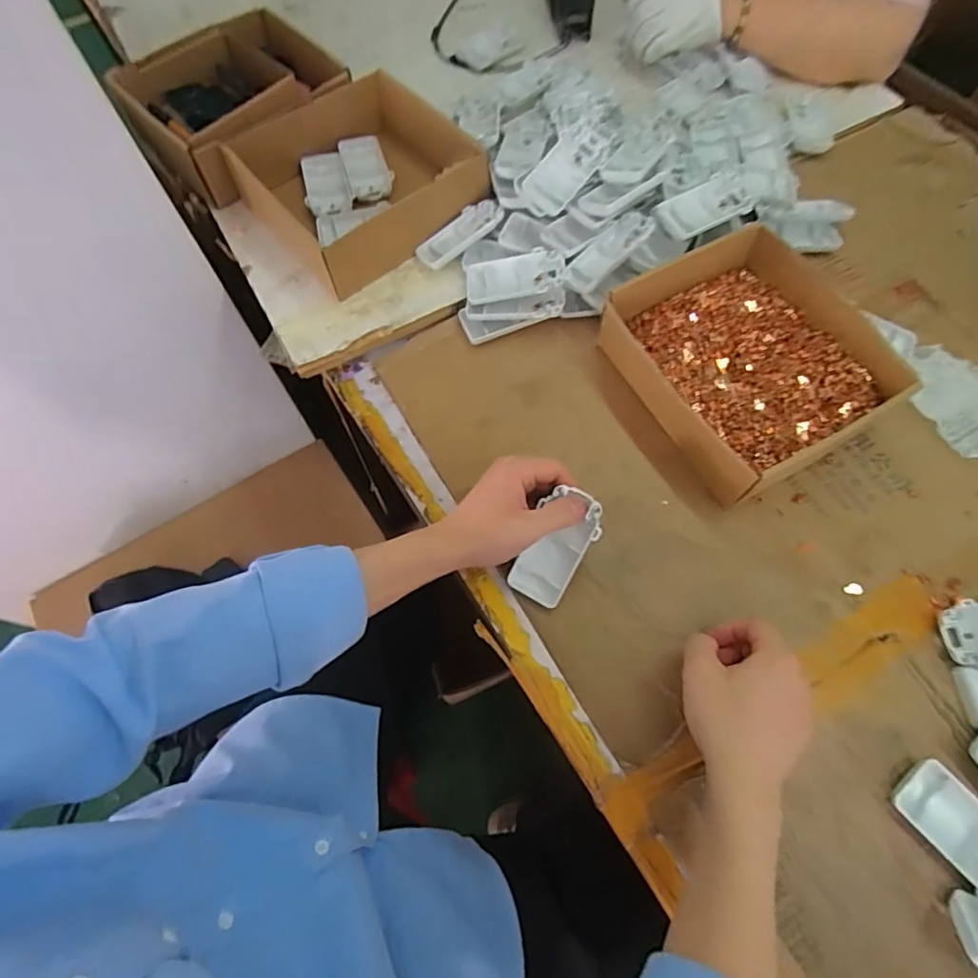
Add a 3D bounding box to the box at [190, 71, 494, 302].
[{"bbox_3d":[-0.142,-0.326,0.615,0.244,0.078,0.196,-37,70,-14],"label":"box"}]

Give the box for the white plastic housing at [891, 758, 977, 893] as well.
[{"bbox_3d":[0.330,0.239,0.396,0.051,0.018,0.094,-39,71,-15],"label":"white plastic housing"}]

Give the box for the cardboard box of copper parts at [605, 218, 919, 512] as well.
[{"bbox_3d":[0.233,-0.116,0.523,0.212,0.070,0.209,-26,71,-10],"label":"cardboard box of copper parts"}]

